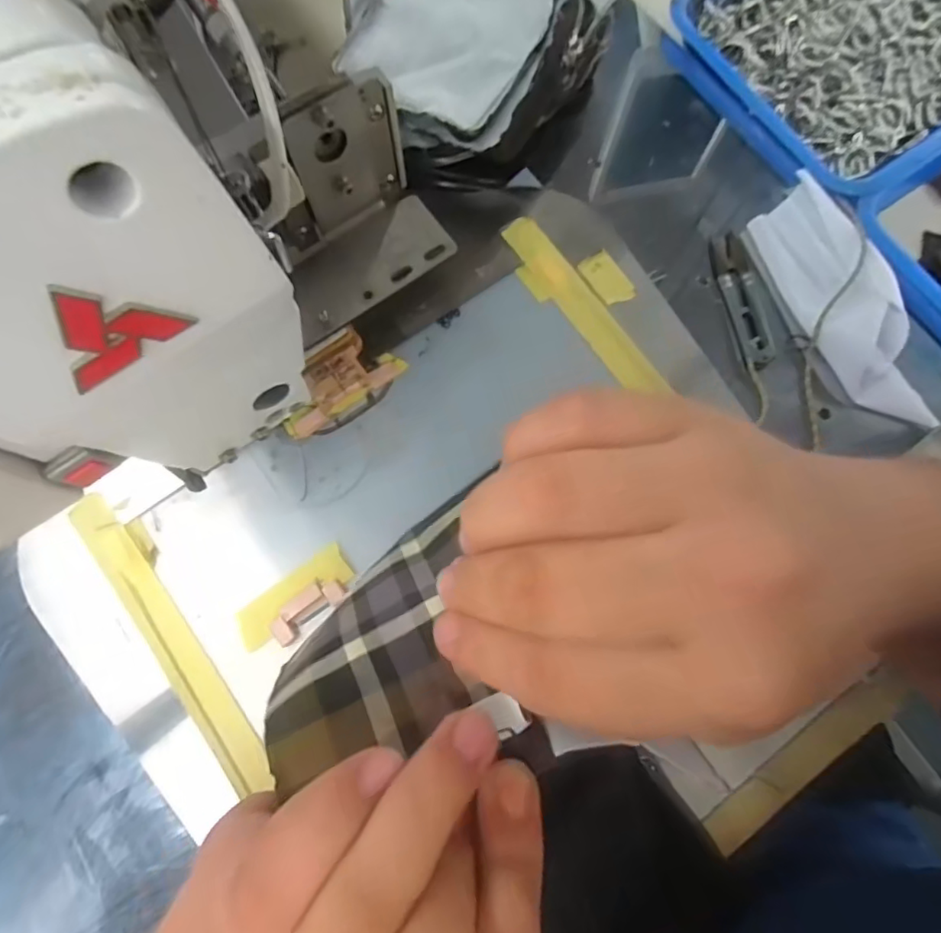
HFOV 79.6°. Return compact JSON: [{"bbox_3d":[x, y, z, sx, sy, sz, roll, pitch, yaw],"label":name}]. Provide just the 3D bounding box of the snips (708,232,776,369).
[{"bbox_3d":[0.186,-0.114,0.383,0.024,0.010,0.097,-8,77,-3],"label":"snips"}]

